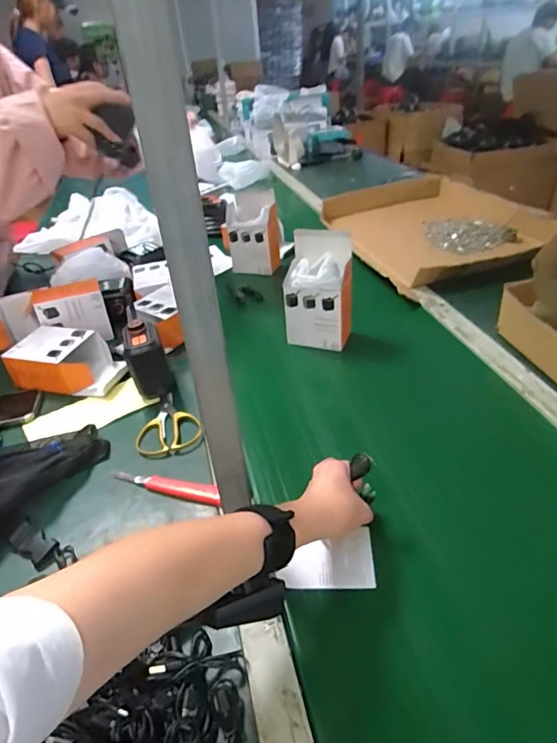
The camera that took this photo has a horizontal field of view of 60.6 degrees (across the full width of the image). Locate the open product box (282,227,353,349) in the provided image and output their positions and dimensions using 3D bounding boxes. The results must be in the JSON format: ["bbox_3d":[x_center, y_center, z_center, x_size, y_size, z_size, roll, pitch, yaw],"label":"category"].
[{"bbox_3d":[0.066,-0.126,0.777,0.110,0.174,0.080,9,36,19],"label":"open product box"}]

